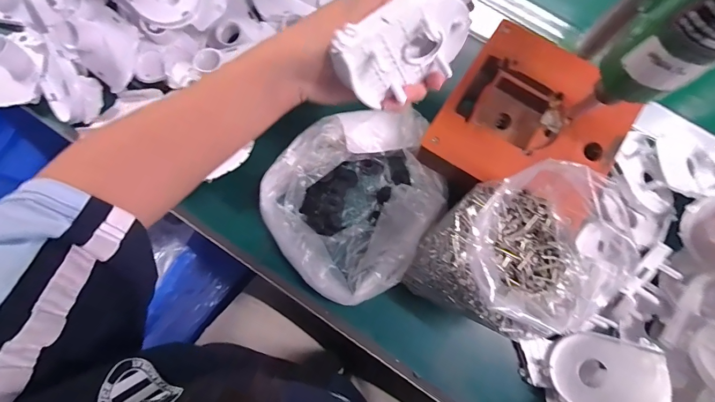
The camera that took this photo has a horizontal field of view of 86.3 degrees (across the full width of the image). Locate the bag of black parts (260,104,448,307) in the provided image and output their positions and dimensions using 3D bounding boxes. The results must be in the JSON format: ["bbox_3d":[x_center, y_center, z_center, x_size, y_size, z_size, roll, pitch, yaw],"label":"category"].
[{"bbox_3d":[0.000,-0.013,0.368,0.162,0.067,0.195,38,82,6],"label":"bag of black parts"}]

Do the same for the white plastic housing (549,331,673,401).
[{"bbox_3d":[0.214,0.152,0.327,0.024,0.082,0.066,38,71,-37],"label":"white plastic housing"}]

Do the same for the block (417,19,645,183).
[{"bbox_3d":[0.156,-0.068,0.359,0.148,0.051,0.155,33,81,6],"label":"block"}]

